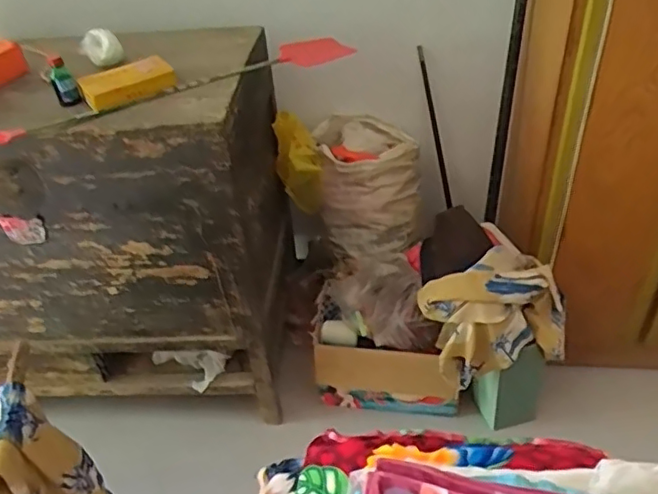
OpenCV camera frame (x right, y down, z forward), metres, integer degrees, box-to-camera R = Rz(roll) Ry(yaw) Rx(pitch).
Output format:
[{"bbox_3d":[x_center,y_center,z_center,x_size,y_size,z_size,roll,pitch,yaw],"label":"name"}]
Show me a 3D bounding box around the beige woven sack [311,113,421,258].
[{"bbox_3d":[0.120,-0.177,1.789,0.291,0.309,0.296,-6,37,-1],"label":"beige woven sack"}]

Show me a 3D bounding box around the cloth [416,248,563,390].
[{"bbox_3d":[0.421,0.183,1.483,0.349,0.310,0.199,-15,38,-13],"label":"cloth"}]

